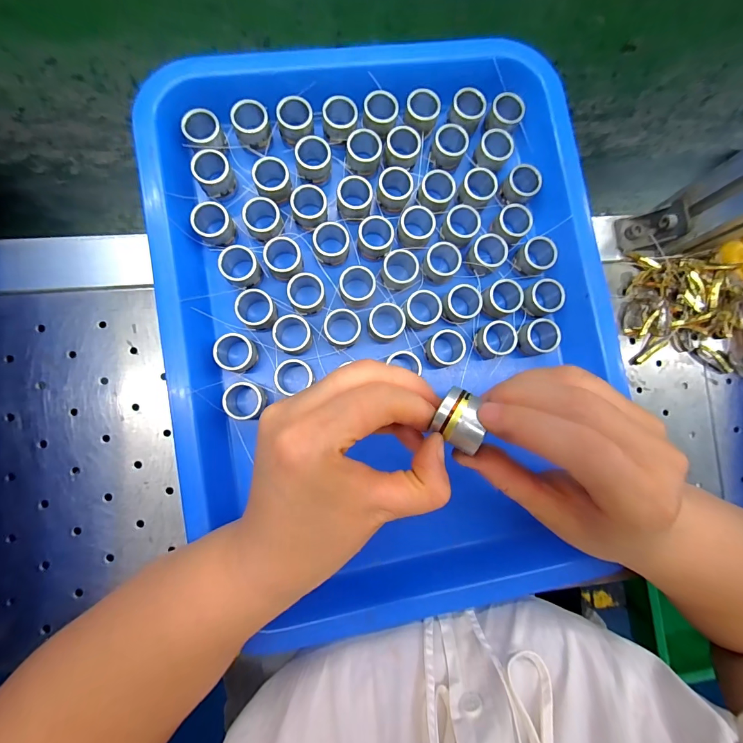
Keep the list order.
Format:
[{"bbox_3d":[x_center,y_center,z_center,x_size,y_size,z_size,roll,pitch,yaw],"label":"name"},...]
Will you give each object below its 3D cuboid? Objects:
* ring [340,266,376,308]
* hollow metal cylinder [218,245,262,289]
[{"bbox_3d":[-0.010,-0.059,0.256,0.024,0.018,0.023,1,84,-5],"label":"ring"},{"bbox_3d":[-0.090,-0.071,0.251,0.024,0.020,0.026,1,84,-5],"label":"hollow metal cylinder"}]

